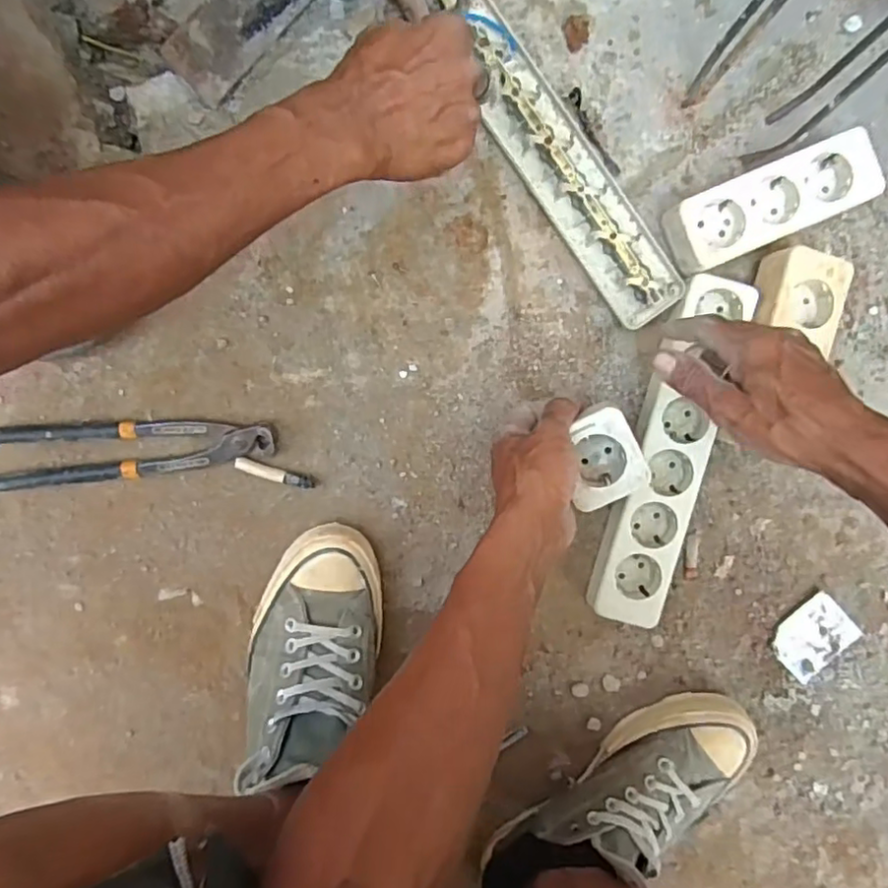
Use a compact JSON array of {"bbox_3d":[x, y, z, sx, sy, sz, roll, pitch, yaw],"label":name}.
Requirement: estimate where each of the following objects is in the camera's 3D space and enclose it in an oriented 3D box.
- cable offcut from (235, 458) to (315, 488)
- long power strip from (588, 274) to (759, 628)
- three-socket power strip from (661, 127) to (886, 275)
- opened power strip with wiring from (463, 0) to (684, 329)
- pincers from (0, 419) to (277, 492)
[{"bbox_3d":[-0.137,0.025,0.511,0.063,0.012,0.010,17,95,-5],"label":"cable offcut"},{"bbox_3d":[0.185,0.007,0.519,0.057,0.033,0.283,15,93,-4],"label":"long power strip"},{"bbox_3d":[0.257,-0.190,0.499,0.154,0.046,0.057,-23,97,0],"label":"three-socket power strip"},{"bbox_3d":[0.097,-0.220,0.501,0.063,0.031,0.271,-37,96,1],"label":"opened power strip with wiring"},{"bbox_3d":[-0.244,0.006,0.501,0.213,0.021,0.049,-4,96,-3],"label":"pincers"}]

